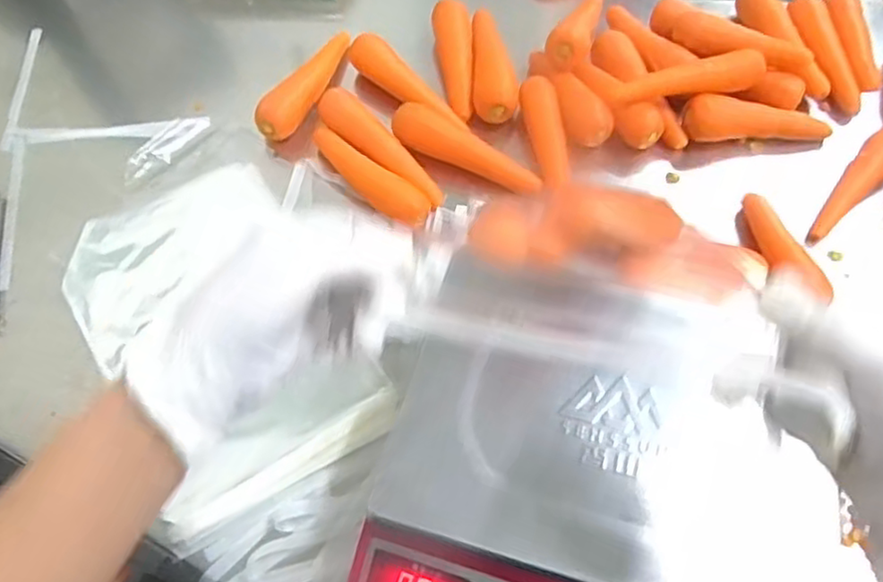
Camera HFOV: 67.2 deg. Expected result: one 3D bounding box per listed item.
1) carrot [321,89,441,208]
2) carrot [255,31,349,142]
[{"bbox_3d":[-0.064,-0.146,0.692,0.041,0.033,0.181,-36,66,-18],"label":"carrot"},{"bbox_3d":[-0.149,-0.237,0.752,0.034,0.037,0.174,23,63,14],"label":"carrot"}]

